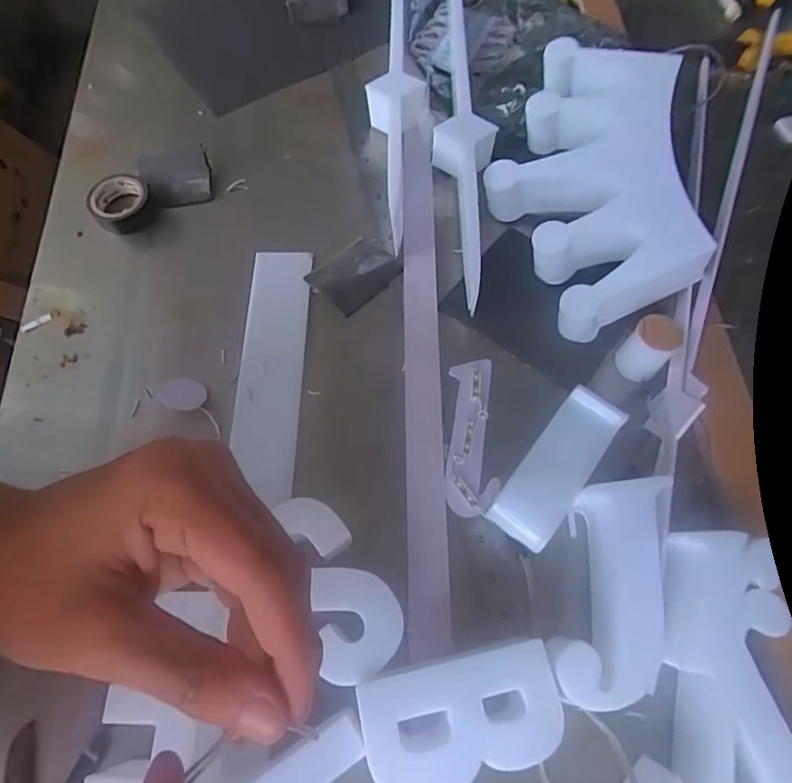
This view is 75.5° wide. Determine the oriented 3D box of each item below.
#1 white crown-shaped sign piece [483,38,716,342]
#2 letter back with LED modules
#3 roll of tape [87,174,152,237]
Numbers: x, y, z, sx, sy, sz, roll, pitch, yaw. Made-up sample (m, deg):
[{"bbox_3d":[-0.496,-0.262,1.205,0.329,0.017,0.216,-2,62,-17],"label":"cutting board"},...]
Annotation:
[{"bbox_3d":[0.161,-0.185,0.438,0.154,0.036,0.273,-5,74,19],"label":"white crown-shaped sign piece"},{"bbox_3d":[0.057,0.031,0.390,0.036,0.008,0.123,2,65,-1],"label":"letter back with LED modules"},{"bbox_3d":[-0.259,-0.178,0.480,0.054,0.019,0.054,1,65,-1],"label":"roll of tape"}]

